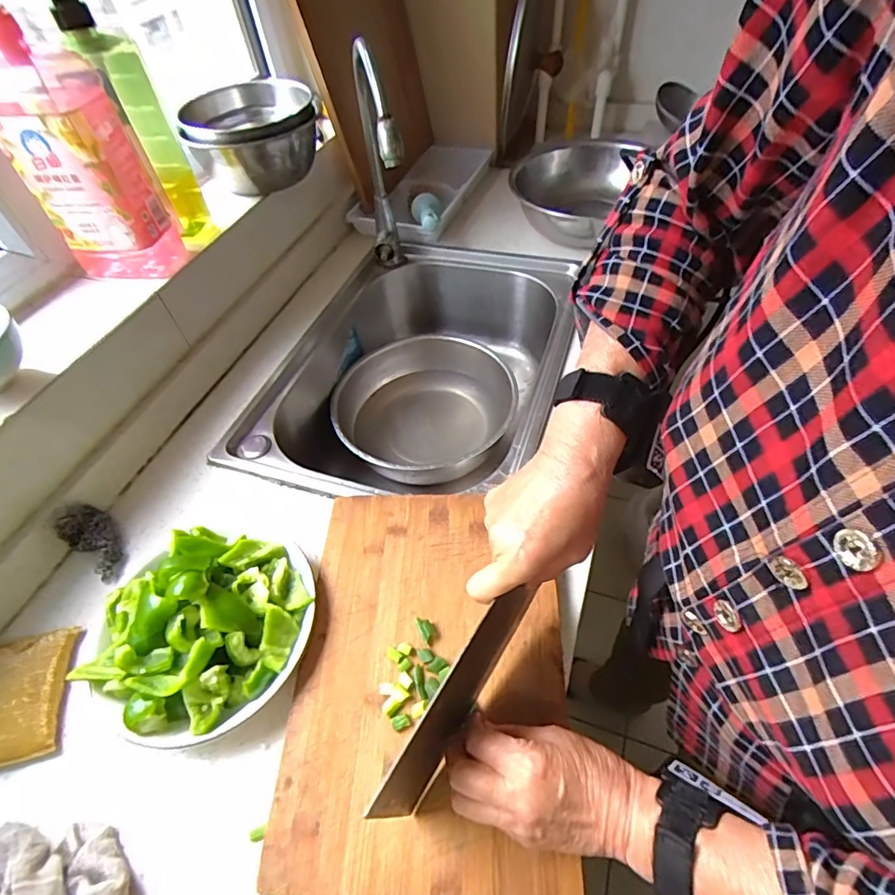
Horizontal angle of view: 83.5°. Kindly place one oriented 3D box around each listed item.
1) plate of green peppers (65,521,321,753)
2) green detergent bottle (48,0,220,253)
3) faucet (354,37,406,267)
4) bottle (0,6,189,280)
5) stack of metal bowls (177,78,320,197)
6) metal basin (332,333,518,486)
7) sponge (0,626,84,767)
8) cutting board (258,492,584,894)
[{"bbox_3d":[-0.221,0.151,0.436,0.190,0.066,0.173,-2,51,2],"label":"plate of green peppers"},{"bbox_3d":[-0.362,-0.387,0.589,0.073,0.284,0.083,-26,54,-17],"label":"green detergent bottle"},{"bbox_3d":[-0.091,-0.364,0.702,0.053,0.310,0.182,-10,51,-5],"label":"faucet"},{"bbox_3d":[-0.404,-0.324,0.550,0.109,0.268,0.093,5,51,7],"label":"bottle"},{"bbox_3d":[-0.285,-0.468,0.757,0.188,0.103,0.207,-13,51,-8],"label":"stack of metal bowls"},{"bbox_3d":[-0.032,-0.062,0.814,0.277,0.093,0.299,-2,51,2],"label":"metal basin"},{"bbox_3d":[-0.388,0.221,0.448,0.087,0.018,0.112,-13,51,-8],"label":"sponge"},{"bbox_3d":[-0.017,0.180,0.431,0.222,0.021,0.317,0,50,4],"label":"cutting board"}]

